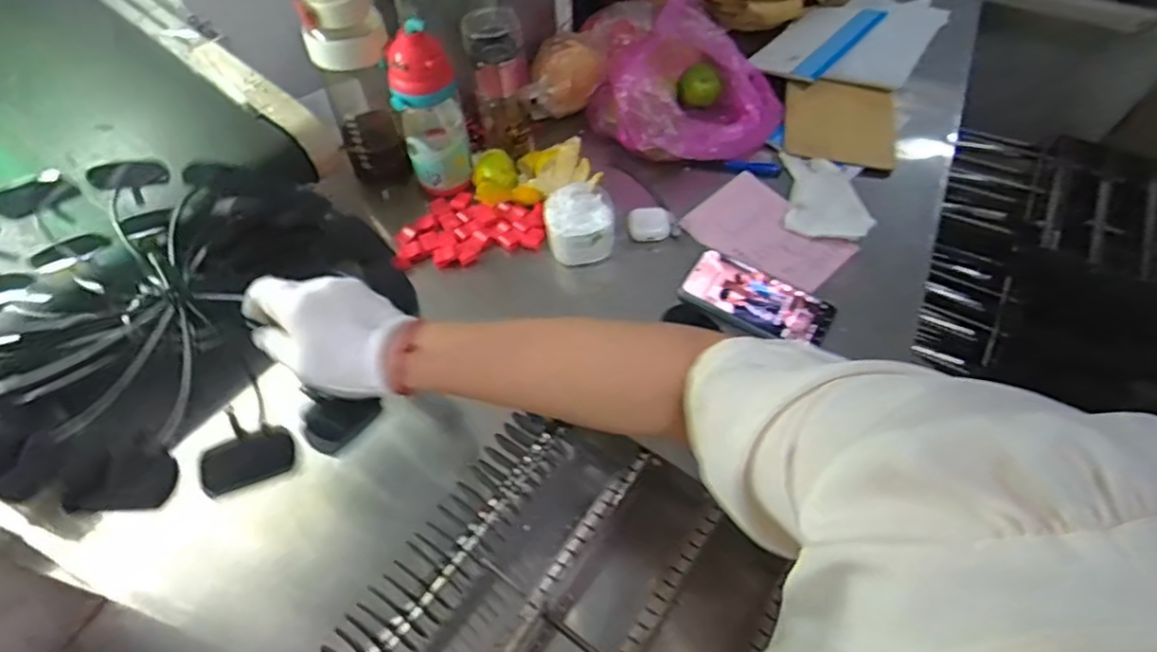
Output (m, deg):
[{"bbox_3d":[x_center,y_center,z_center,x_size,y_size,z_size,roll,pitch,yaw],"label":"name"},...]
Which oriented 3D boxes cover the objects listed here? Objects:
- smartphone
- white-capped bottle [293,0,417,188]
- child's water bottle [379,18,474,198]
[{"bbox_3d":[0.196,-0.027,0.726,0.158,0.020,0.080,27,61,18],"label":"smartphone"},{"bbox_3d":[-0.259,-0.286,0.784,0.087,0.262,0.091,-18,57,-11],"label":"white-capped bottle"},{"bbox_3d":[-0.176,-0.252,0.782,0.079,0.201,0.065,-13,57,-8],"label":"child's water bottle"}]

